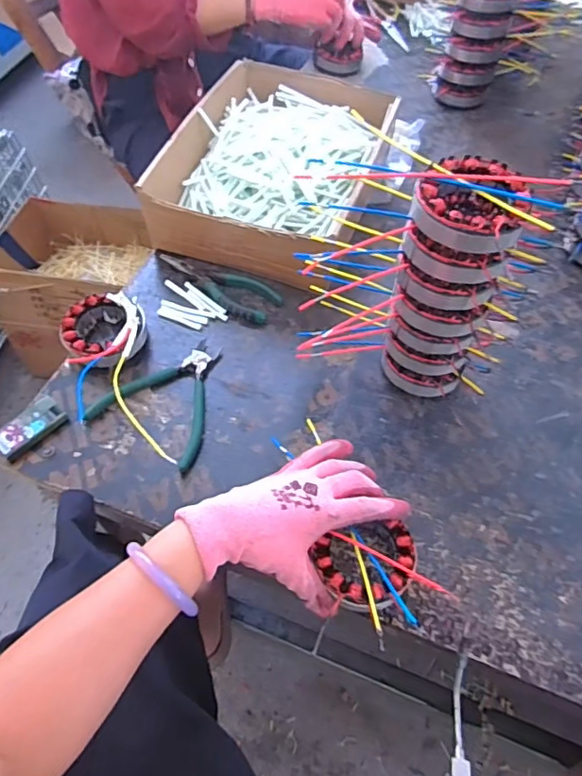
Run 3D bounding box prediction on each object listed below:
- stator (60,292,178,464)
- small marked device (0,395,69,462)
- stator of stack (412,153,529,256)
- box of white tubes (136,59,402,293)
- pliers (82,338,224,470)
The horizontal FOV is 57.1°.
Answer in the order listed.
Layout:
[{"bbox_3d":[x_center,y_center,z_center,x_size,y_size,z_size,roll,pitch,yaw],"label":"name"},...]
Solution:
[{"bbox_3d":[-0.185,-0.021,0.544,0.086,0.064,0.211,-15,58,-10],"label":"stator"},{"bbox_3d":[-0.258,0.041,0.529,0.034,0.020,0.068,33,62,20],"label":"small marked device"},{"bbox_3d":[0.139,-0.139,0.413,0.081,0.035,0.082,0,56,0],"label":"stator of stack"},{"bbox_3d":[-0.019,-0.295,0.704,0.225,0.080,0.323,17,58,11],"label":"box of white tubes"},{"bbox_3d":[-0.121,0.004,0.557,0.120,0.010,0.137,25,60,16],"label":"pliers"}]

